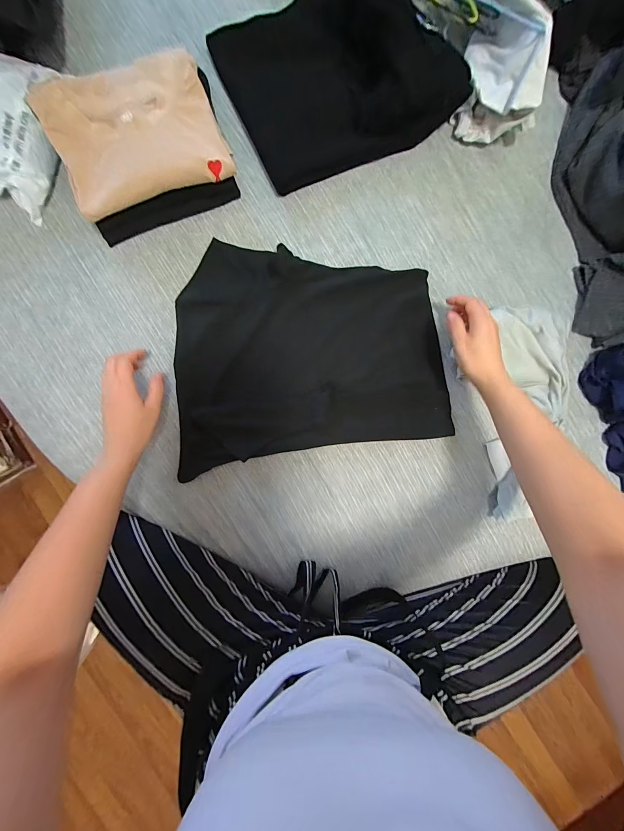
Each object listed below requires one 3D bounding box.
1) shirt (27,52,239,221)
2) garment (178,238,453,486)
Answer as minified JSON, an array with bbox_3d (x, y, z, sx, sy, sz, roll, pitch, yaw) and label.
[{"bbox_3d":[-0.241,-0.389,0.424,0.214,0.028,0.175,-22,90,-3],"label":"shirt"},{"bbox_3d":[0.007,-0.084,0.482,0.409,0.027,0.327,2,90,-3],"label":"garment"}]

